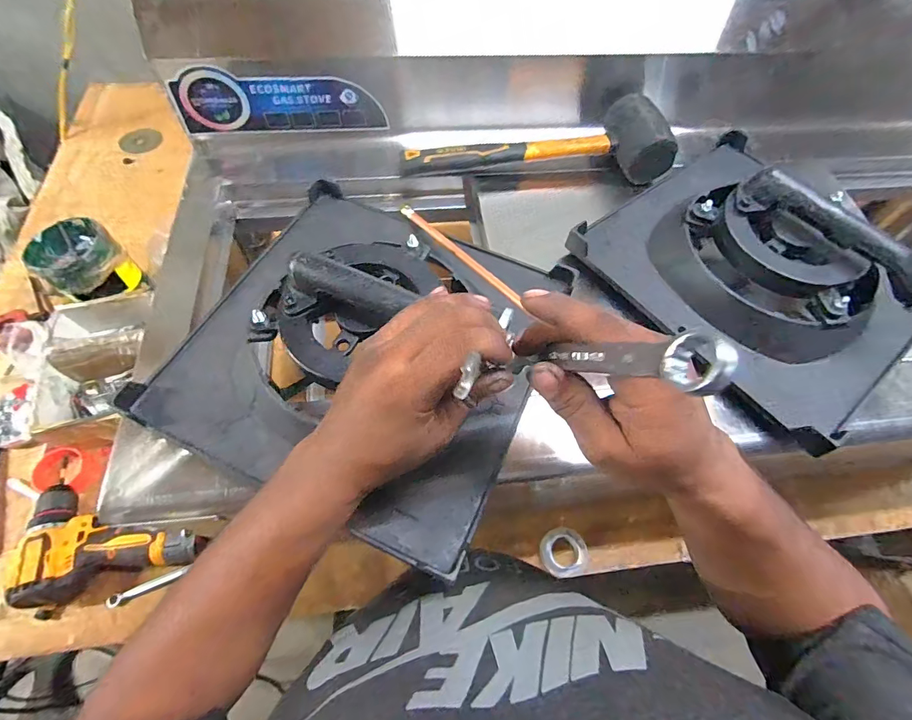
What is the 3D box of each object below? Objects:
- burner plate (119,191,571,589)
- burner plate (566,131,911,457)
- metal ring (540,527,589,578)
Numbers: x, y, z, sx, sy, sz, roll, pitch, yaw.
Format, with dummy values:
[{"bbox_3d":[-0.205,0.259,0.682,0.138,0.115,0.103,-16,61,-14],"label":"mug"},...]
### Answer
[{"bbox_3d":[-0.076,-0.032,0.348,0.294,0.096,0.283,23,63,8],"label":"burner plate"},{"bbox_3d":[0.283,-0.088,0.402,0.207,0.097,0.293,-33,69,-19],"label":"burner plate"},{"bbox_3d":[0.151,0.269,0.597,0.059,0.024,0.062,2,62,-3],"label":"metal ring"}]

